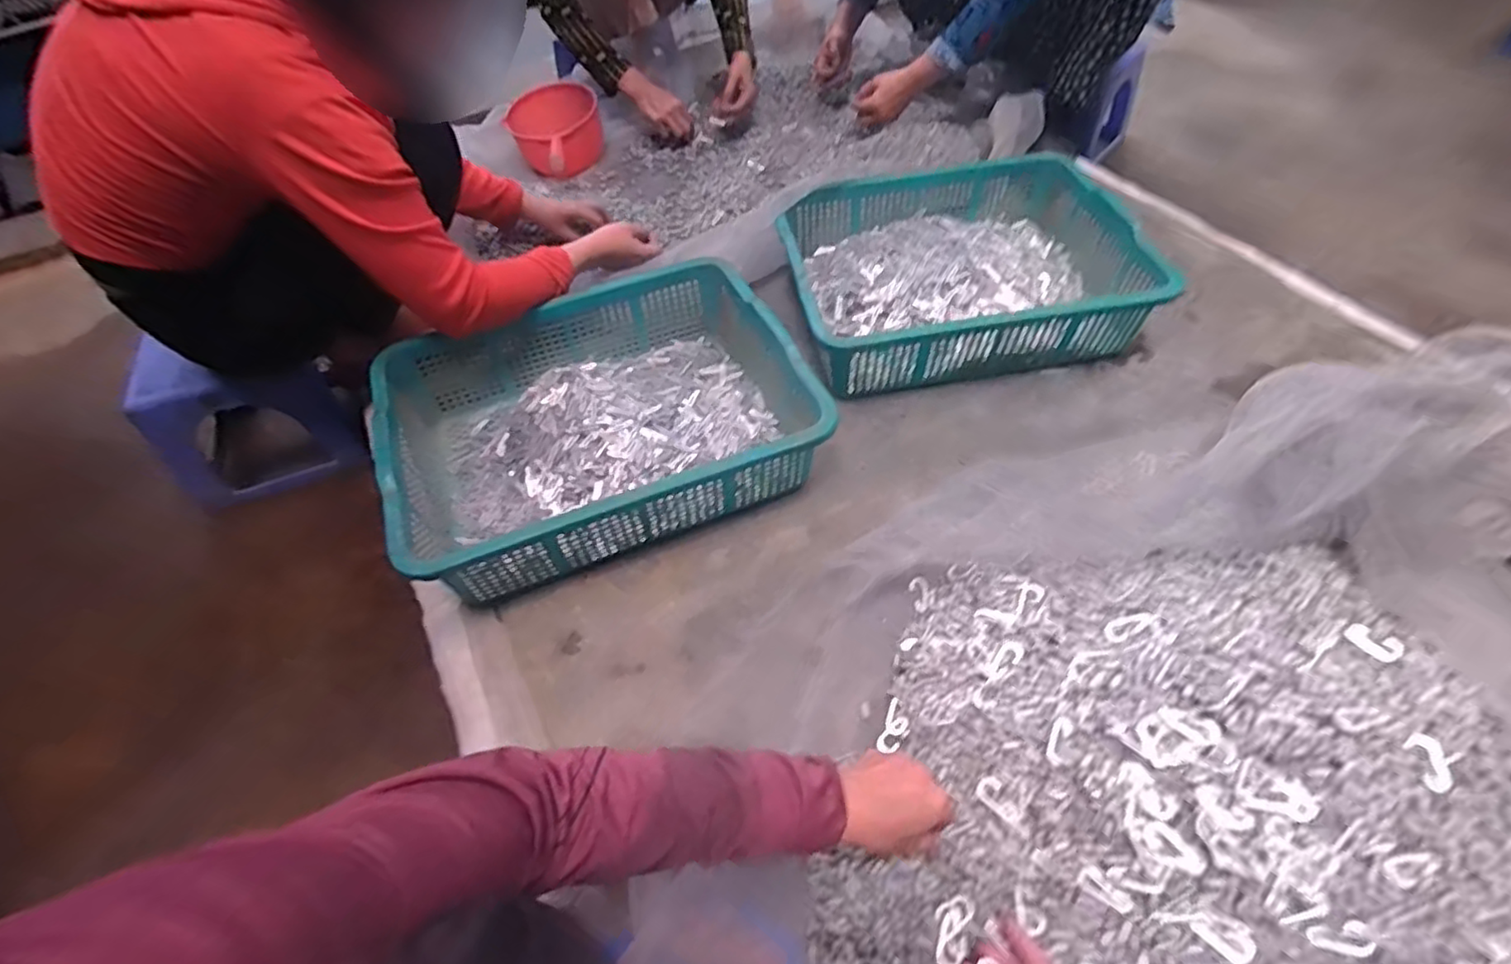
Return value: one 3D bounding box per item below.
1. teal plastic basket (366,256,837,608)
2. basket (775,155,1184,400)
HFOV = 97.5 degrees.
[{"bbox_3d":[-0.192,-0.083,0.828,0.480,0.130,0.383,-22,54,-12],"label":"teal plastic basket"},{"bbox_3d":[0.295,-0.316,0.985,0.489,0.116,0.373,-9,52,-2],"label":"basket"}]

